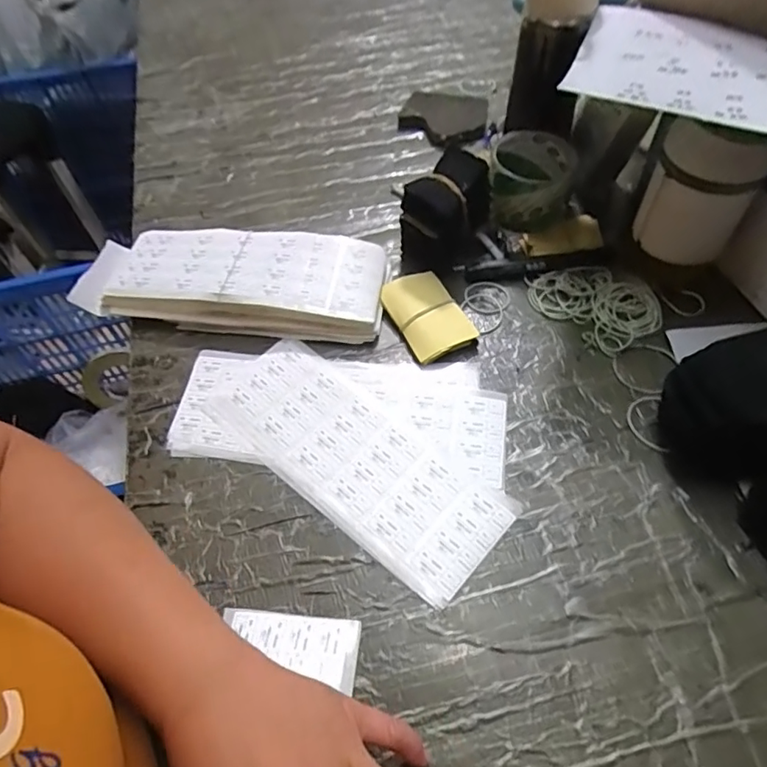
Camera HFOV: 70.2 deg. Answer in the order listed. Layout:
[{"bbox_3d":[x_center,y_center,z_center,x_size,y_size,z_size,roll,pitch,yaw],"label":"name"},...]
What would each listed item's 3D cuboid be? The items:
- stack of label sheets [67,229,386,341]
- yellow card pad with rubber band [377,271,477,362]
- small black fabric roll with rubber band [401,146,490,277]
[{"bbox_3d":[-0.145,-0.104,0.536,0.287,0.037,0.101,5,54,5],"label":"stack of label sheets"},{"bbox_3d":[0.040,-0.065,0.512,0.059,0.023,0.094,-21,56,-13],"label":"yellow card pad with rubber band"},{"bbox_3d":[0.060,-0.163,0.526,0.081,0.095,0.075,-1,54,1],"label":"small black fabric roll with rubber band"}]

